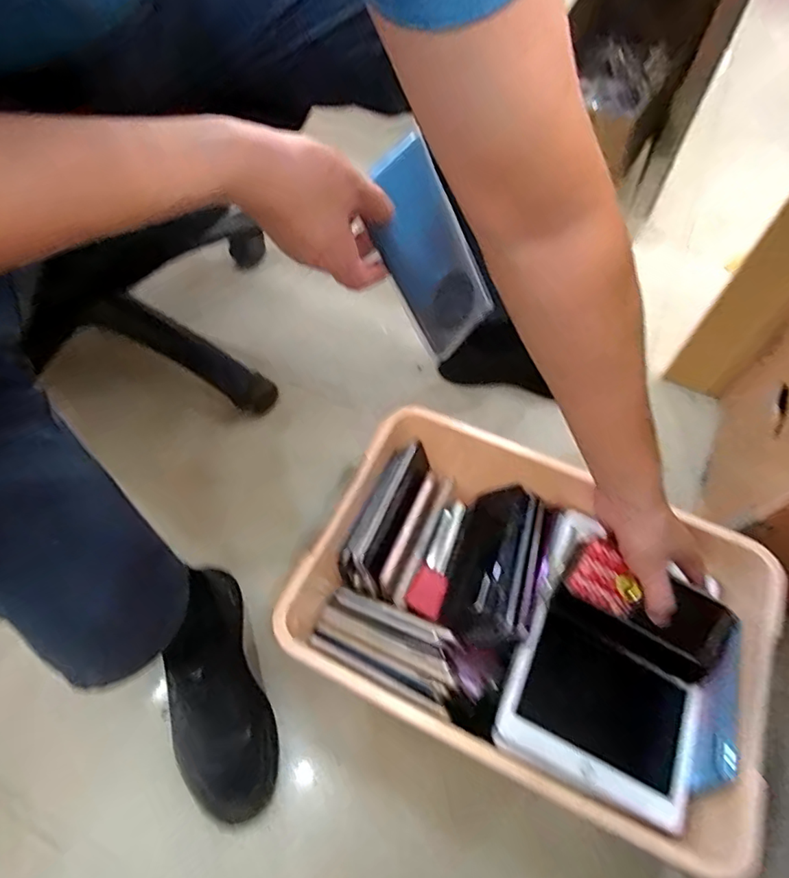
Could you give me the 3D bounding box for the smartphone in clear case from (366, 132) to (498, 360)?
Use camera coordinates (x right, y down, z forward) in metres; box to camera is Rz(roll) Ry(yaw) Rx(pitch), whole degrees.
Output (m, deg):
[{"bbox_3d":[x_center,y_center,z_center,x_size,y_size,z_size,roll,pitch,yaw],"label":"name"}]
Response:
[{"bbox_3d":[0.029,-0.147,0.443,0.082,0.170,0.011,-48,40,-13],"label":"smartphone in clear case"}]

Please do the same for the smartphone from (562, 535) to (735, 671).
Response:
[{"bbox_3d":[0.228,0.146,0.478,0.143,0.017,0.055,30,85,4],"label":"smartphone"}]

